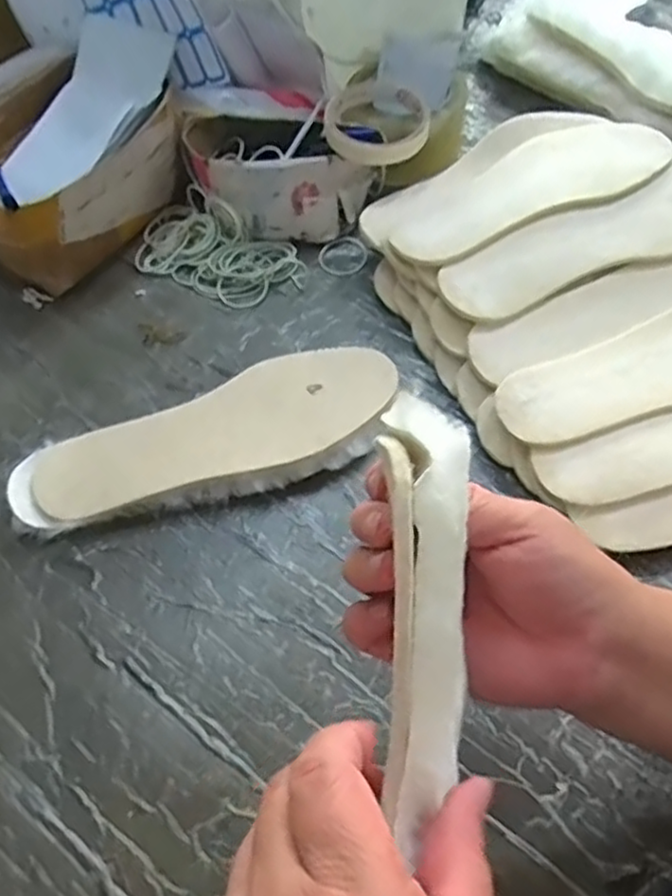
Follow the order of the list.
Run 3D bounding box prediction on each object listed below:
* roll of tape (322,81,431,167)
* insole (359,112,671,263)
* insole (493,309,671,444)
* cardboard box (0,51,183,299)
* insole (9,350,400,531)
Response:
[{"bbox_3d":[0.033,-0.271,0.581,0.085,0.025,0.085,1,57,3],"label":"roll of tape"},{"bbox_3d":[0.146,-0.218,0.561,0.255,0.011,0.108,-23,59,-12],"label":"insole"},{"bbox_3d":[0.233,-0.058,0.483,0.255,0.018,0.086,-10,57,-6],"label":"insole"},{"bbox_3d":[-0.230,-0.230,0.592,0.142,0.096,0.175,33,64,21],"label":"cardboard box"},{"bbox_3d":[-0.083,-0.004,0.481,0.260,0.033,0.091,-17,58,-8],"label":"insole"}]

